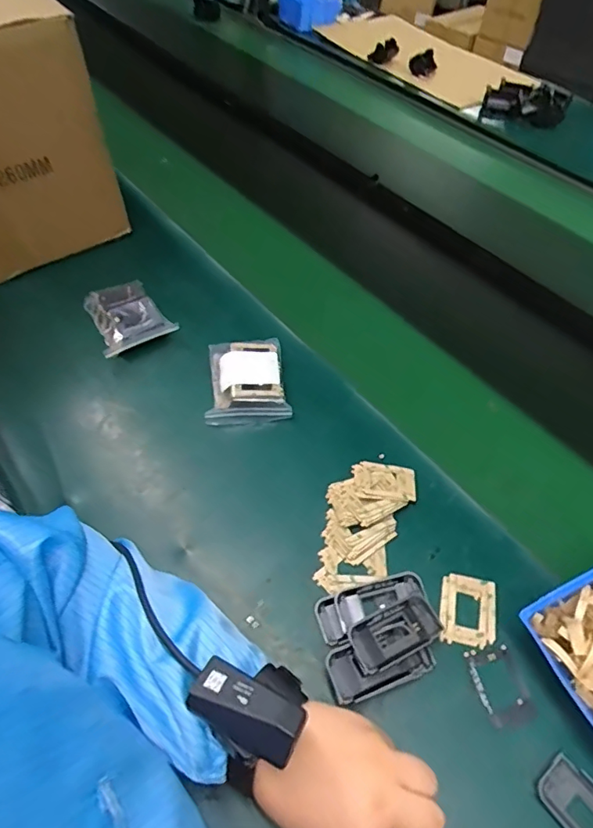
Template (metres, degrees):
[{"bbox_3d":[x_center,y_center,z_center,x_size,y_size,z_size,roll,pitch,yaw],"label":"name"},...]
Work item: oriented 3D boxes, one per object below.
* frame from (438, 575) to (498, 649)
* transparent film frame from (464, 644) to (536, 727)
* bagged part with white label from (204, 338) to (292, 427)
[{"bbox_3d":[0.150,0.171,0.446,0.046,0.007,0.060,10,53,5],"label":"frame"},{"bbox_3d":[0.162,0.218,0.410,0.039,0.004,0.056,-11,53,-6],"label":"transparent film frame"},{"bbox_3d":[-0.057,-0.041,0.573,0.086,0.025,0.104,-5,53,-7],"label":"bagged part with white label"}]

